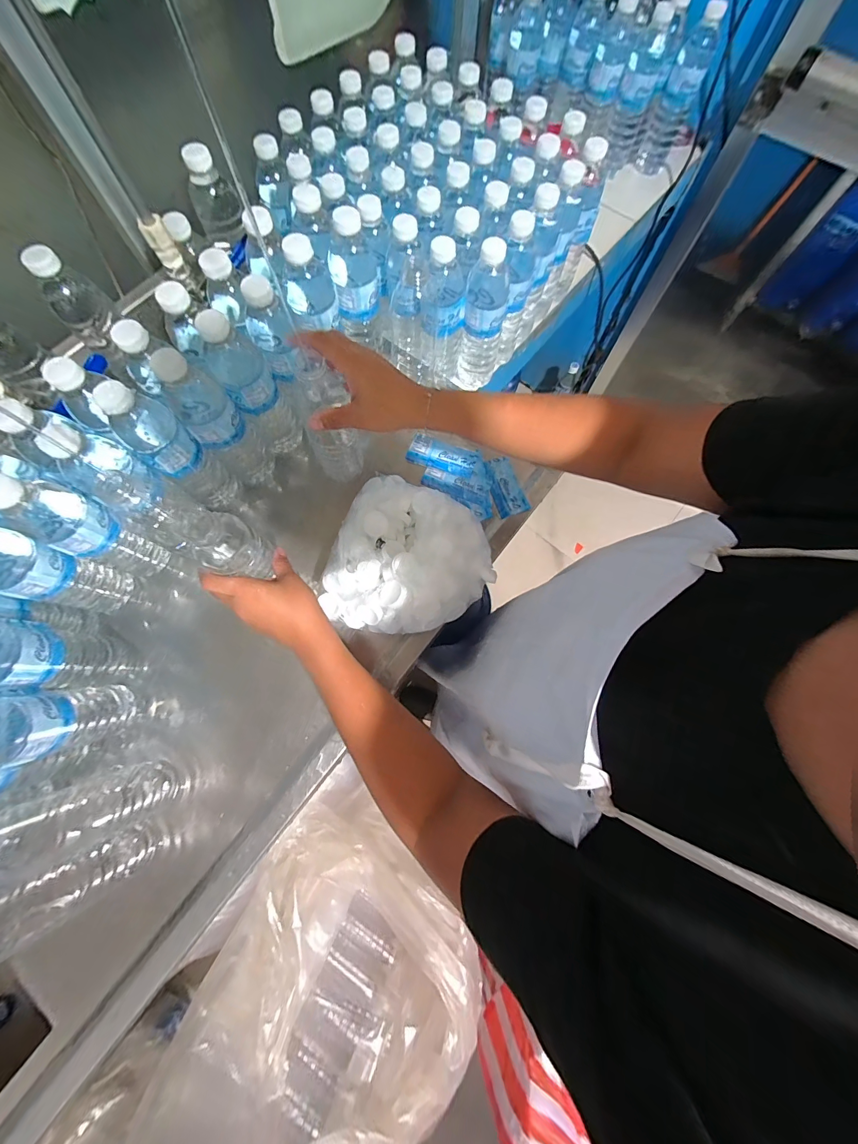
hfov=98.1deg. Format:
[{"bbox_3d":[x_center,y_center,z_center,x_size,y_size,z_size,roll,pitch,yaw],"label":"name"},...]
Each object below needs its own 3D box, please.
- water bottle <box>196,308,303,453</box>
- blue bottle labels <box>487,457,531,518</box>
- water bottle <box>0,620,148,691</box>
[{"bbox_3d":[-0.214,-0.226,0.477,0.067,0.198,0.060,-29,76,-8],"label":"water bottle"},{"bbox_3d":[0.114,-0.127,0.555,0.045,0.011,0.095,-16,75,-5],"label":"blue bottle labels"},{"bbox_3d":[-0.406,0.091,0.392,0.056,0.212,0.068,5,74,1],"label":"water bottle"}]

